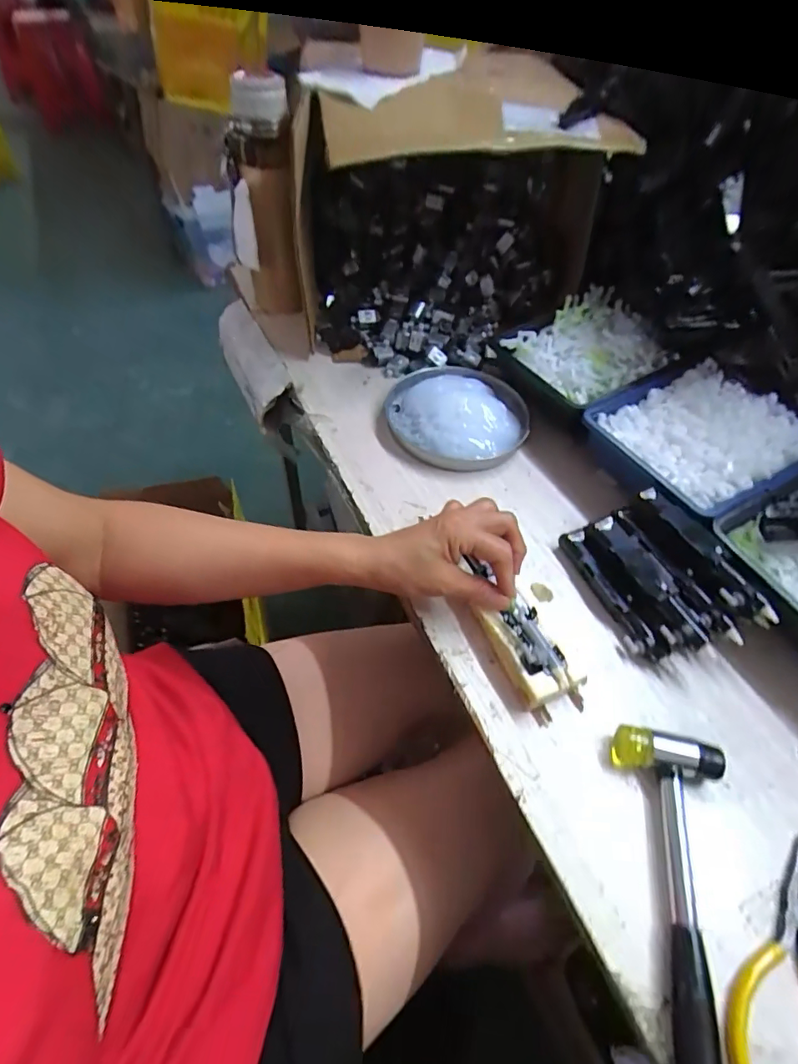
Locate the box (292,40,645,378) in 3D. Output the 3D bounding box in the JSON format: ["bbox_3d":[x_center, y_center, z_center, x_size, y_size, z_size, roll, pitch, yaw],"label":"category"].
[{"bbox_3d":[0.053,-0.355,0.572,0.307,0.217,0.267,1,53,-3],"label":"box"}]

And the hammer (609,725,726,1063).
[{"bbox_3d":[0.160,0.225,0.267,0.060,0.022,0.228,7,53,1],"label":"hammer"}]

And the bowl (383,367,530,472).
[{"bbox_3d":[0.060,-0.122,0.521,0.137,0.029,0.143,2,53,-2],"label":"bowl"}]

